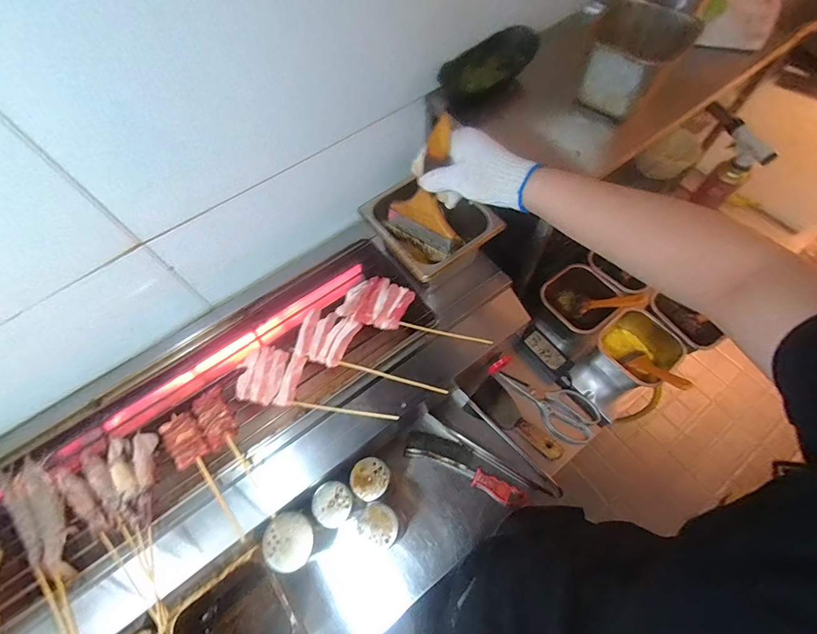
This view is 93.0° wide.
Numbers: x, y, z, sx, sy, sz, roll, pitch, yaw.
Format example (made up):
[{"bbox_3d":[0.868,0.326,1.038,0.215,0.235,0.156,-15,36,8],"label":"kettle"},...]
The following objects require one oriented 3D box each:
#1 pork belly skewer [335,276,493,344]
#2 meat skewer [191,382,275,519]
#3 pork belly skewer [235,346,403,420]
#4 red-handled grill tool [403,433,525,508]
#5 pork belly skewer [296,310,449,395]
[{"bbox_3d":[0.009,-0.006,0.613,0.236,0.015,0.085,20,67,10],"label":"pork belly skewer"},{"bbox_3d":[-0.242,0.191,0.544,0.043,0.031,0.197,-33,81,-13],"label":"meat skewer"},{"bbox_3d":[-0.137,0.098,0.575,0.240,0.016,0.081,8,65,5],"label":"pork belly skewer"},{"bbox_3d":[0.106,0.275,0.724,0.232,0.016,0.061,23,67,11],"label":"red-handled grill tool"},{"bbox_3d":[-0.056,0.047,0.591,0.236,0.012,0.082,14,66,7],"label":"pork belly skewer"}]

